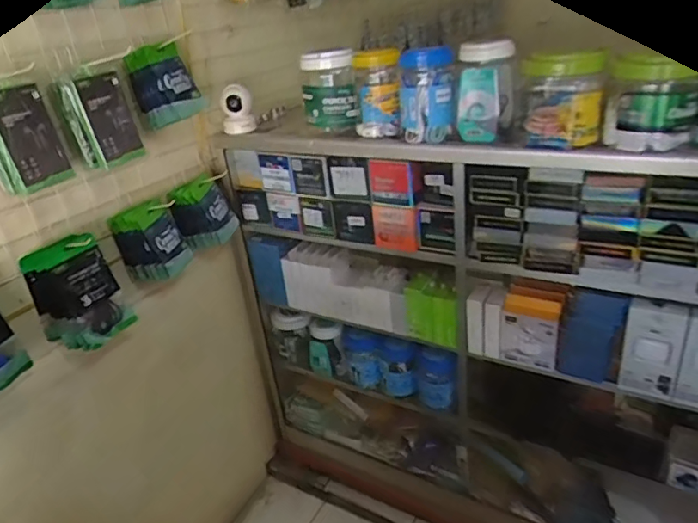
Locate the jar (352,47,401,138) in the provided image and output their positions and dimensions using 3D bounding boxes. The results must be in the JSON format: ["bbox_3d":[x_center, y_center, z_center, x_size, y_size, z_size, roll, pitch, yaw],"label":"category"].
[{"bbox_3d":[0.056,-0.333,1.005,0.087,0.156,0.090,-3,27,6],"label":"jar"}]

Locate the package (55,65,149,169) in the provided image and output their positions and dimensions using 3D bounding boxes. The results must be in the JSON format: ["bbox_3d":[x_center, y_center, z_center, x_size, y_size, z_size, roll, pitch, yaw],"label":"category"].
[{"bbox_3d":[-0.449,-0.262,0.931,0.075,0.159,0.092,4,29,20],"label":"package"}]

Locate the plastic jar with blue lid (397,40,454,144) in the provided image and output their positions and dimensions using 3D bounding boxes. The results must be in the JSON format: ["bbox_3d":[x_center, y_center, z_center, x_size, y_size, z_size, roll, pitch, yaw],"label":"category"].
[{"bbox_3d":[0.144,-0.309,0.937,0.098,0.149,0.102,-1,28,11],"label":"plastic jar with blue lid"}]

